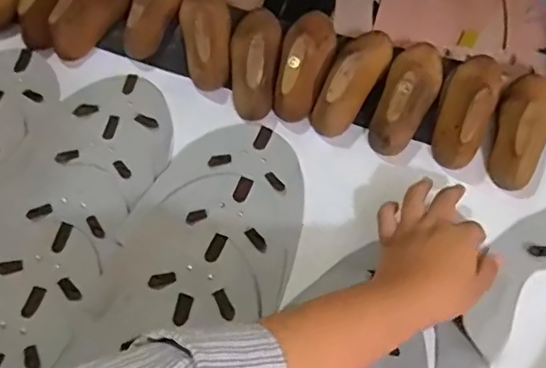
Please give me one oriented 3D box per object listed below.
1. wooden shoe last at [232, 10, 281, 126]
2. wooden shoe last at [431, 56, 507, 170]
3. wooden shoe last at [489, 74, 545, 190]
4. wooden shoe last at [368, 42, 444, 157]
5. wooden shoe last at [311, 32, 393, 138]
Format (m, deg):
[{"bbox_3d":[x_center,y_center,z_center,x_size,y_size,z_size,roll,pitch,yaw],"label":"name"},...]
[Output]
[{"bbox_3d":[-0.020,-0.132,0.564,0.049,0.052,0.131,5,61,3],"label":"wooden shoe last"},{"bbox_3d":[0.188,-0.081,0.535,0.051,0.053,0.146,22,63,12],"label":"wooden shoe last"},{"bbox_3d":[0.237,-0.062,0.525,0.054,0.047,0.138,28,64,14],"label":"wooden shoe last"},{"bbox_3d":[0.134,-0.093,0.542,0.049,0.056,0.134,19,63,10],"label":"wooden shoe last"},{"bbox_3d":[0.078,-0.109,0.549,0.047,0.060,0.132,24,64,13],"label":"wooden shoe last"}]

